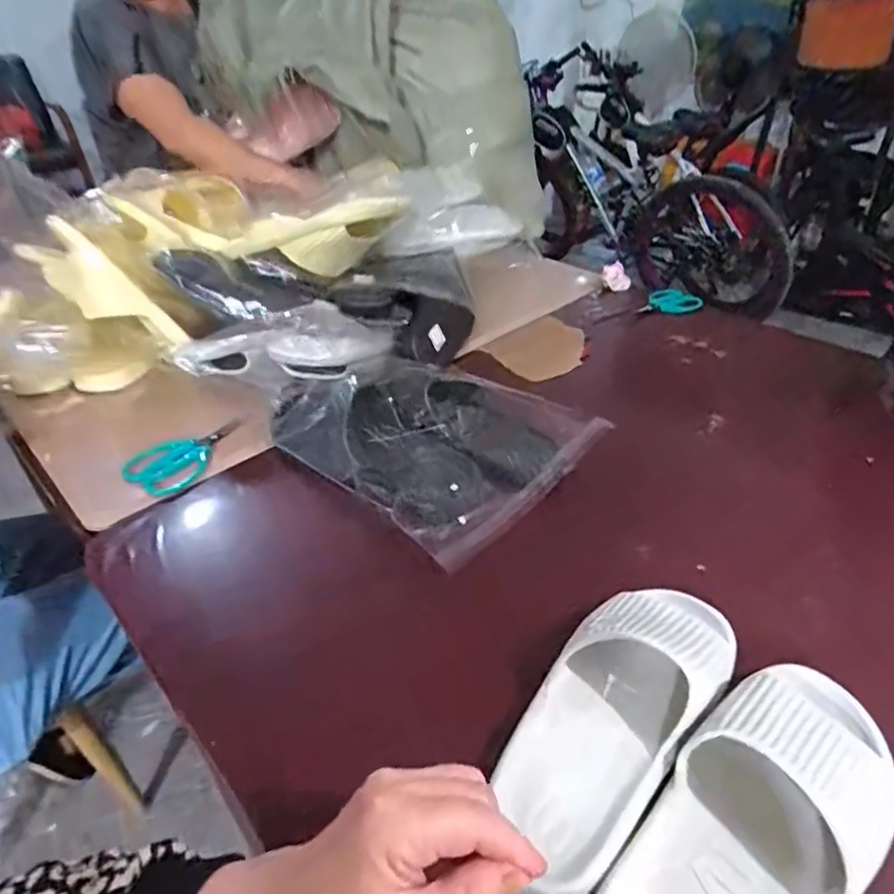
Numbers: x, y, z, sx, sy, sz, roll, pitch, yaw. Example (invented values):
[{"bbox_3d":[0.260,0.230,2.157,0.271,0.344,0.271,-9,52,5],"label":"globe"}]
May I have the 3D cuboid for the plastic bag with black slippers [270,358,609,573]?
[{"bbox_3d":[-0.018,-0.022,0.650,0.300,0.075,0.239,29,49,34],"label":"plastic bag with black slippers"}]

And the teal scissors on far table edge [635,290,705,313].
[{"bbox_3d":[0.378,-0.254,1.012,0.120,0.025,0.053,-10,40,-7],"label":"teal scissors on far table edge"}]

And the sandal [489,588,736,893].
[{"bbox_3d":[0.118,0.178,0.404,0.095,0.069,0.241,27,55,32],"label":"sandal"}]

